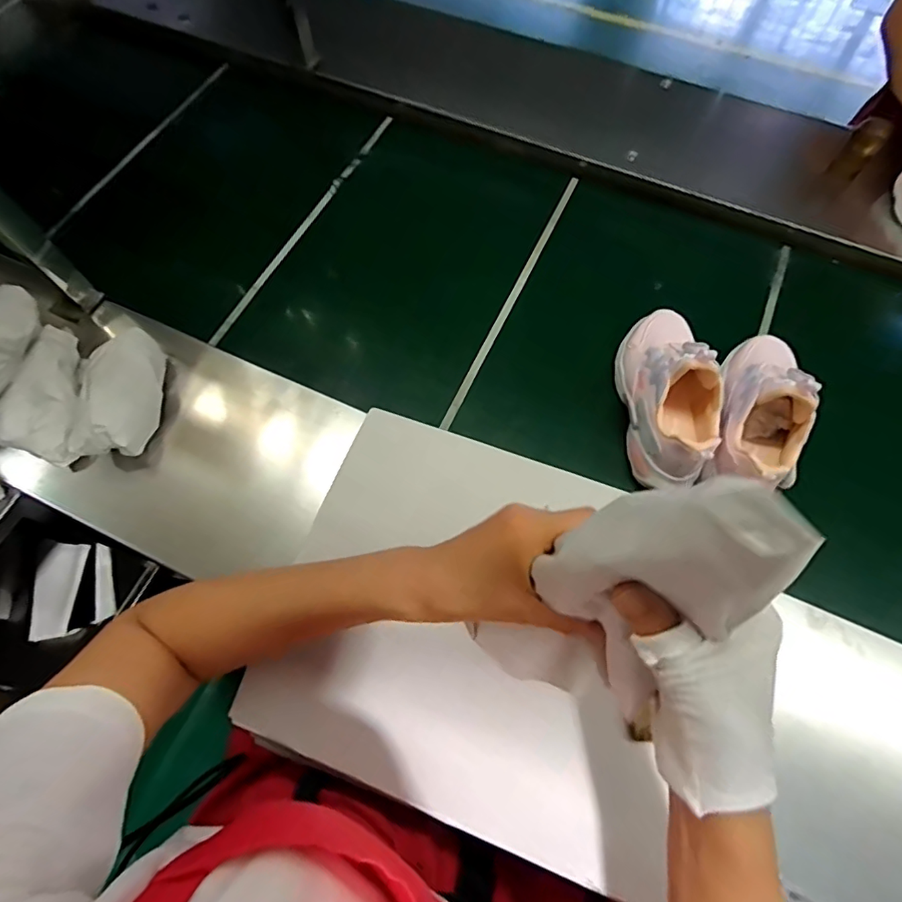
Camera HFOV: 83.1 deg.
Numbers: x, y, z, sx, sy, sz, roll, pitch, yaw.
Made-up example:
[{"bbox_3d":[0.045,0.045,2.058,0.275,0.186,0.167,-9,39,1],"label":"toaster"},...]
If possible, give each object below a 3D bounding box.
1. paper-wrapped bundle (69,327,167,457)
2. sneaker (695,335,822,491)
[{"bbox_3d":[-0.361,-0.068,0.558,0.078,0.050,0.146,-3,67,-2],"label":"paper-wrapped bundle"},{"bbox_3d":[0.337,-0.050,0.541,0.072,0.116,0.201,23,69,8],"label":"sneaker"}]

